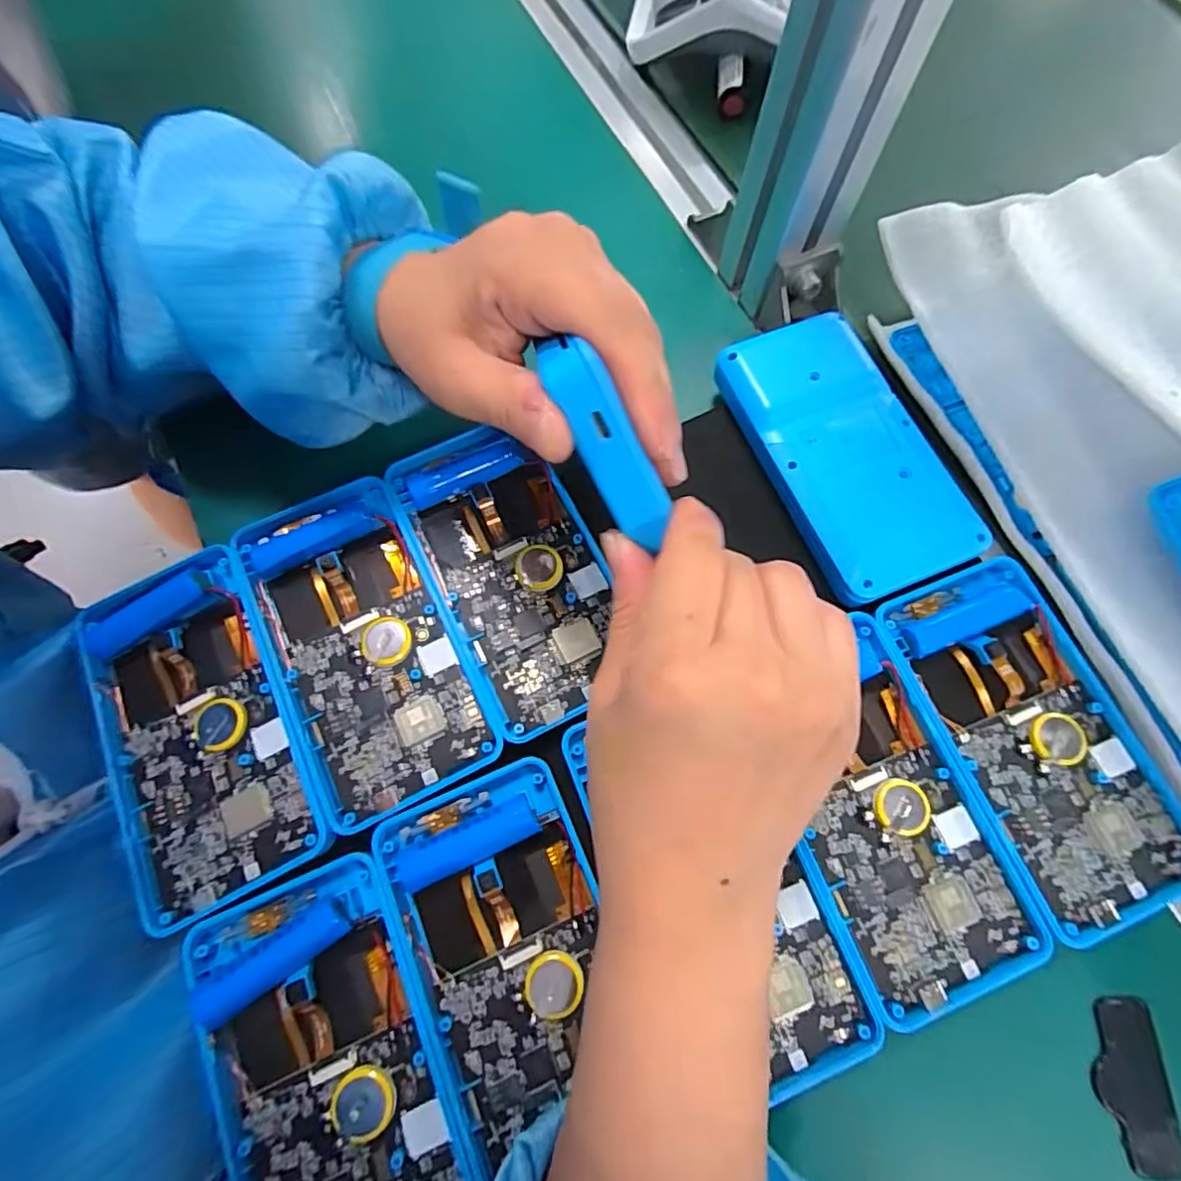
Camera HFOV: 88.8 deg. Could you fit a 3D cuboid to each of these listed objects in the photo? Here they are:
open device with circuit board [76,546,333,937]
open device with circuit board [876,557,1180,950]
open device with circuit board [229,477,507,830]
[{"bbox_3d":[-0.157,0.055,0.236,0.069,0.018,0.132,-27,74,-10],"label":"open device with circuit board"},{"bbox_3d":[0.177,0.057,0.240,0.070,0.015,0.136,-20,73,-8],"label":"open device with circuit board"},{"bbox_3d":[-0.095,0.023,0.250,0.071,0.019,0.136,-25,73,-10],"label":"open device with circuit board"}]

